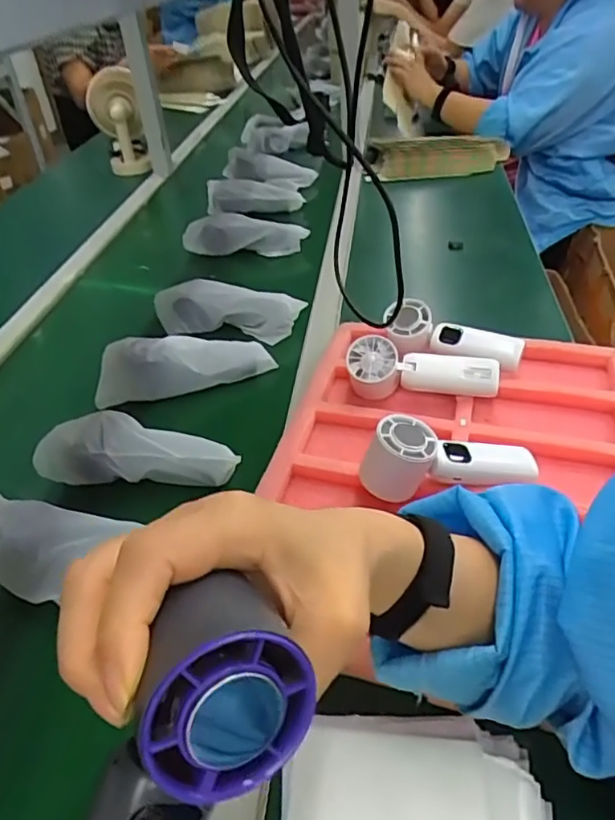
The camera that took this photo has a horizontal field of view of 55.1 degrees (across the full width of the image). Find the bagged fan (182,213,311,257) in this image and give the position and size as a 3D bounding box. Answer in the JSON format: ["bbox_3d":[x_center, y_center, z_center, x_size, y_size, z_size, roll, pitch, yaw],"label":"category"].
[{"bbox_3d":[-0.104,-0.294,0.994,0.204,0.058,0.037,0,39,5],"label":"bagged fan"}]

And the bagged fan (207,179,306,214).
[{"bbox_3d":[-0.099,-0.407,1.115,0.174,0.059,0.049,-2,39,3],"label":"bagged fan"}]

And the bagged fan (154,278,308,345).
[{"bbox_3d":[-0.107,-0.138,0.811,0.197,0.067,0.046,0,39,5],"label":"bagged fan"}]

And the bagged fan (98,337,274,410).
[{"bbox_3d":[-0.147,-0.061,0.703,0.204,0.051,0.059,-11,40,-8],"label":"bagged fan"}]

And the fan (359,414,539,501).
[{"bbox_3d":[0.127,0.040,0.520,0.159,0.066,0.047,-8,39,-4],"label":"fan"}]

